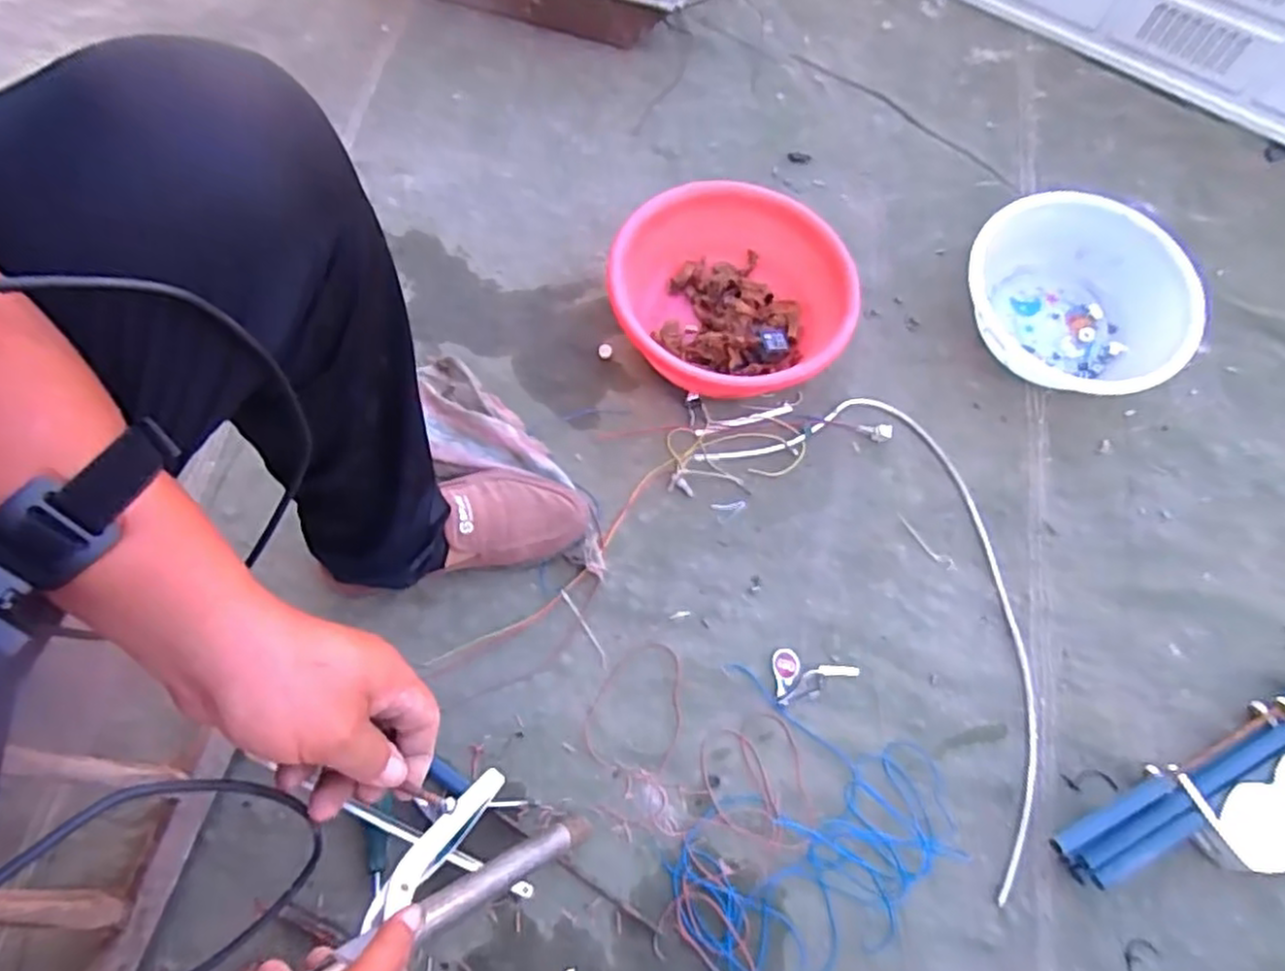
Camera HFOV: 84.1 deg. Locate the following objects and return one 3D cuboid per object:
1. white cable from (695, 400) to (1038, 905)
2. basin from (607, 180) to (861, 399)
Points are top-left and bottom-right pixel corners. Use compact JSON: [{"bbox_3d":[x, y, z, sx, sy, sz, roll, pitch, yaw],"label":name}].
[{"bbox_3d":[0.287,0.117,0.716,0.218,0.030,0.476,-28,77,-8],"label":"white cable"},{"bbox_3d":[0.097,-0.204,0.781,0.243,0.102,0.235,1,69,-2],"label":"basin"}]

